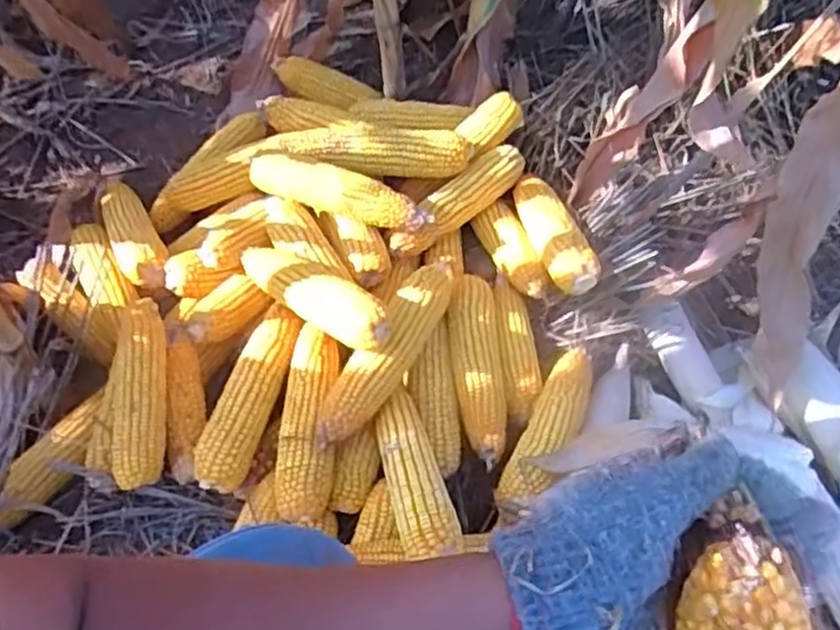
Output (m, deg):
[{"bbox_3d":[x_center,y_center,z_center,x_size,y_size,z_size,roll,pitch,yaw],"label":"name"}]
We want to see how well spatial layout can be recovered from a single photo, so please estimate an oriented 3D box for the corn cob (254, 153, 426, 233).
[{"bbox_3d":[-0.103,-0.151,0.903,0.218,0.056,0.046,15,52,17],"label":"corn cob"}]

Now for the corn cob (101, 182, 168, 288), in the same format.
[{"bbox_3d":[-0.388,-0.115,0.992,0.062,0.046,0.213,-23,51,-14],"label":"corn cob"}]

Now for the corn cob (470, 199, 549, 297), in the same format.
[{"bbox_3d":[0.116,-0.087,0.938,0.048,0.045,0.157,-19,50,-11],"label":"corn cob"}]

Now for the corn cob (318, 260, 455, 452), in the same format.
[{"bbox_3d":[-0.033,0.034,0.810,0.051,0.046,0.258,19,53,20],"label":"corn cob"}]

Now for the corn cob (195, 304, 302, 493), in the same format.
[{"bbox_3d":[-0.188,0.082,0.813,0.064,0.044,0.225,12,64,15],"label":"corn cob"}]

